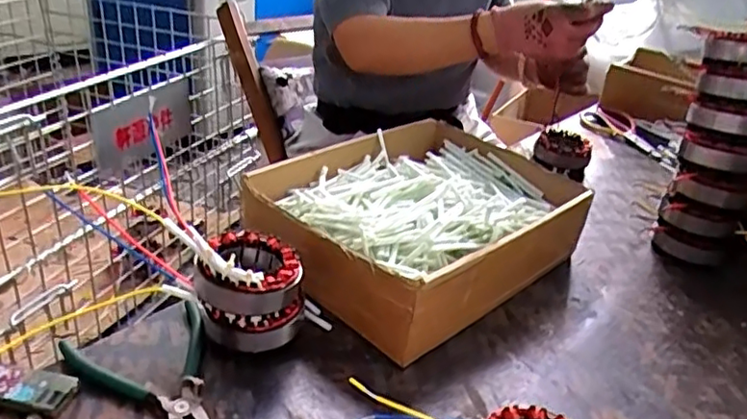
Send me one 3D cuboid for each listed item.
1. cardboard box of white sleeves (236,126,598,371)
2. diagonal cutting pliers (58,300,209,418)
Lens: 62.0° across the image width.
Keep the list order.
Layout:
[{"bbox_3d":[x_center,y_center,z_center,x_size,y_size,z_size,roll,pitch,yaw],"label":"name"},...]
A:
[{"bbox_3d":[0.051,0.012,0.688,0.261,0.108,0.334,27,35,34],"label":"cardboard box of white sleeves"},{"bbox_3d":[-0.171,0.127,0.496,0.102,0.029,0.138,-18,34,-38],"label":"diagonal cutting pliers"}]

